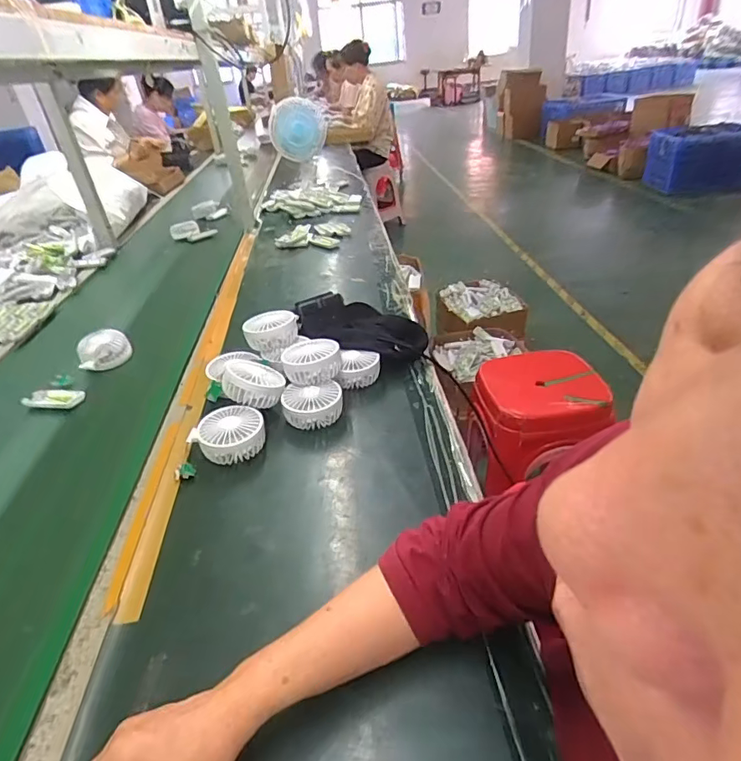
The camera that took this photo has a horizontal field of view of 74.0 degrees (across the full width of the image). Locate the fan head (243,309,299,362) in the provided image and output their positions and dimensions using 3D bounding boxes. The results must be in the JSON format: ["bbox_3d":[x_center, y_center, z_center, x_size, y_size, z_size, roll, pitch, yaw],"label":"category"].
[{"bbox_3d":[-0.170,-0.082,0.839,0.078,0.054,0.083,-5,34,3],"label":"fan head"}]

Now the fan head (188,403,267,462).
[{"bbox_3d":[-0.194,0.077,0.686,0.090,0.050,0.089,22,40,33],"label":"fan head"}]

